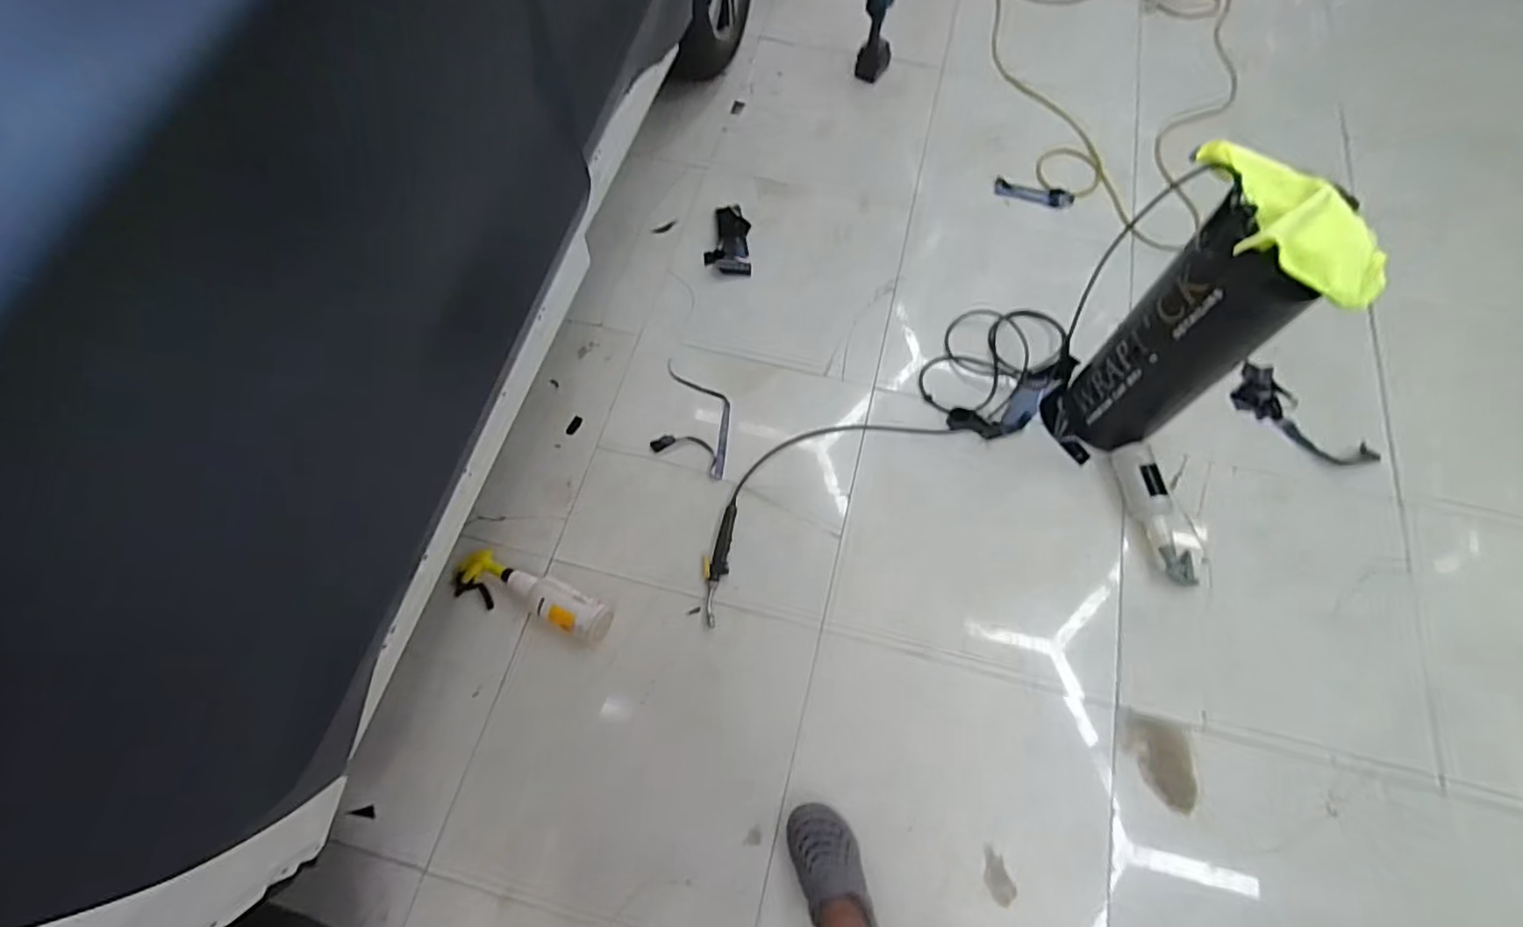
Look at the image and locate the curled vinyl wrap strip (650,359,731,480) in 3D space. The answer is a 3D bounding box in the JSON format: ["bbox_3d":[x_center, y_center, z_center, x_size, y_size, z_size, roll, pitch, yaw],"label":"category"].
[{"bbox_3d":[-0.160,-0.105,1.548,0.184,0.023,0.279,9,67,5],"label":"curled vinyl wrap strip"}]

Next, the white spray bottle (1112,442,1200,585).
[{"bbox_3d":[0.870,0.105,1.406,0.080,0.098,0.318,-14,67,-4],"label":"white spray bottle"}]

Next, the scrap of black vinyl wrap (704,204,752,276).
[{"bbox_3d":[-0.089,-0.612,1.761,0.122,0.042,0.211,0,67,2],"label":"scrap of black vinyl wrap"}]

